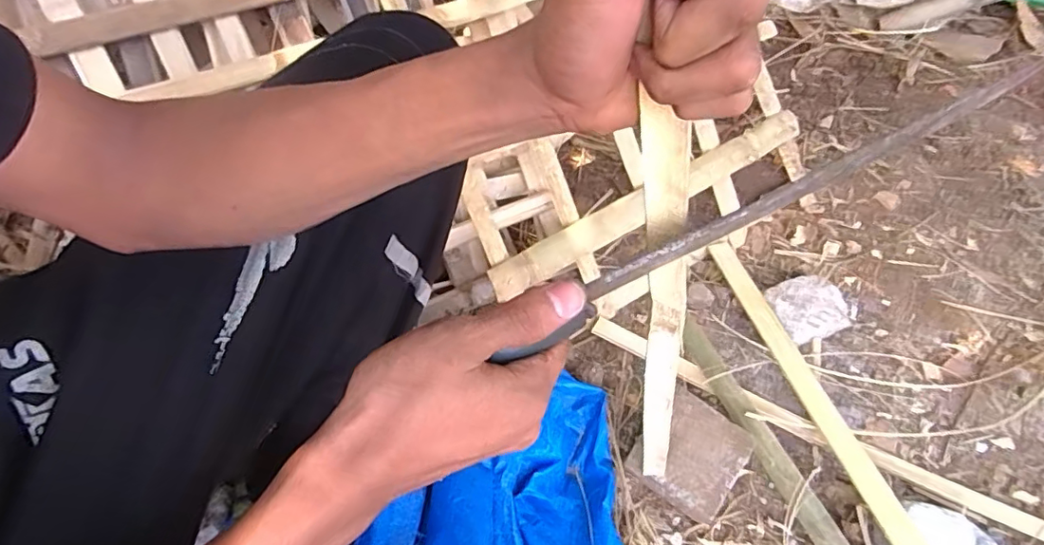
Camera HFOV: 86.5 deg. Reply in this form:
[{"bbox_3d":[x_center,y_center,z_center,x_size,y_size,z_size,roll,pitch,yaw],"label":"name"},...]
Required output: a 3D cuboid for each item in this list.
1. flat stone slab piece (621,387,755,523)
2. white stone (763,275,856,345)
[{"bbox_3d":[0.175,0.193,0.589,0.097,0.055,0.099,31,65,17],"label":"flat stone slab piece"},{"bbox_3d":[0.366,0.043,0.704,0.108,0.033,0.076,-18,61,-9],"label":"white stone"}]

